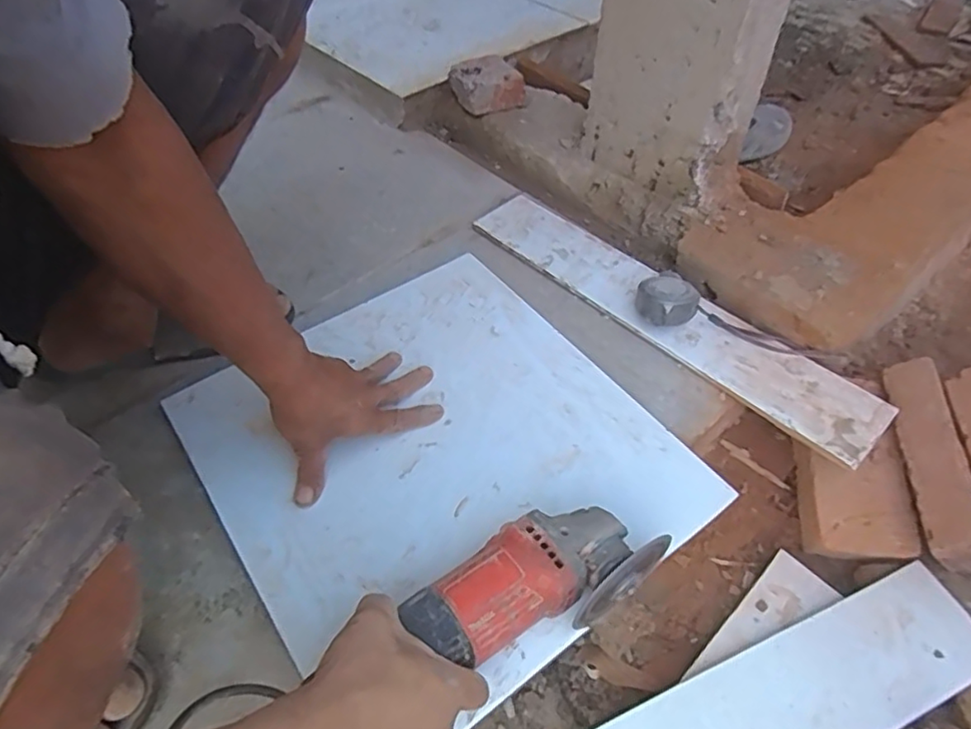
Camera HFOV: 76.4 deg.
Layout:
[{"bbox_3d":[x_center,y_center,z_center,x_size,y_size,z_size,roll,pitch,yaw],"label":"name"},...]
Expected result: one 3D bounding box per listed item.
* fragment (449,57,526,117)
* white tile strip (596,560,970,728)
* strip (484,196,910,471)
[{"bbox_3d":[0.006,-0.403,0.903,0.088,0.046,0.095,-17,51,-14],"label":"fragment"},{"bbox_3d":[0.250,0.268,0.492,0.363,0.007,0.094,-17,54,-16],"label":"white tile strip"},{"bbox_3d":[0.187,-0.069,0.679,0.093,0.010,0.489,-36,57,-27],"label":"strip"}]

